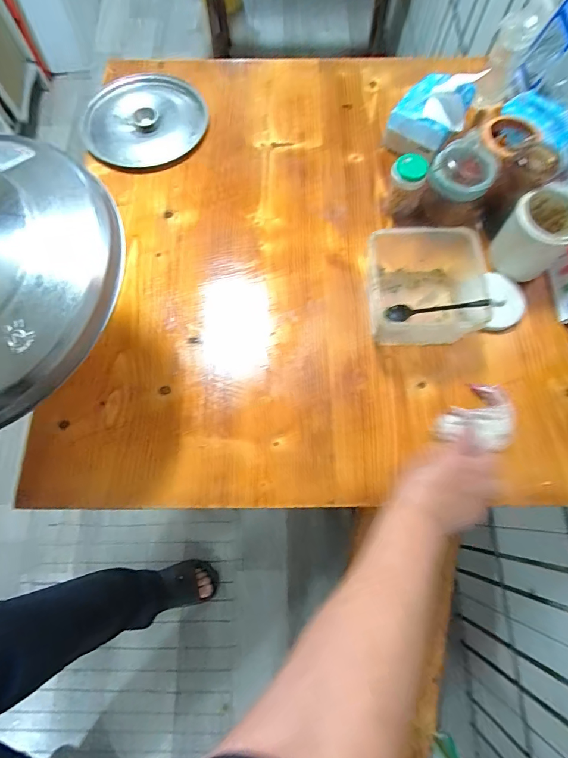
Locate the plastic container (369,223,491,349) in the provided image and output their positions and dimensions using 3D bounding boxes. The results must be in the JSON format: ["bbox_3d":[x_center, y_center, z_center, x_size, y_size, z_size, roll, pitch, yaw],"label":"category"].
[{"bbox_3d":[0.188,-0.126,0.518,0.138,0.082,0.155,-1,71,0],"label":"plastic container"}]

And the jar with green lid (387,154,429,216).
[{"bbox_3d":[0.179,-0.287,0.576,0.047,0.082,0.042,6,71,2],"label":"jar with green lid"}]

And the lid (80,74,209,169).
[{"bbox_3d":[-0.238,-0.448,0.661,0.202,0.020,0.199,0,71,0],"label":"lid"}]

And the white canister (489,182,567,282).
[{"bbox_3d":[0.346,-0.198,0.528,0.084,0.095,0.078,0,71,0],"label":"white canister"}]

